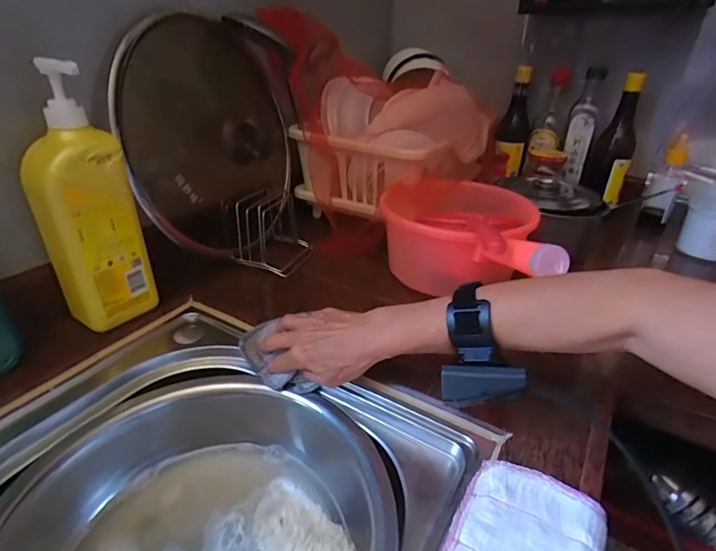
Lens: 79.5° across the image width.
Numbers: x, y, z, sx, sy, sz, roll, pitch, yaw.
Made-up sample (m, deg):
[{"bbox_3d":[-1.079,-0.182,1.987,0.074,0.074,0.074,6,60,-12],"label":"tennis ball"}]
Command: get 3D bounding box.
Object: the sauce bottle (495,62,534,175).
[{"bbox_3d":[0.329,-0.319,0.902,0.062,0.208,0.061,12,31,18],"label":"sauce bottle"}]

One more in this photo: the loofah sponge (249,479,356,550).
[{"bbox_3d":[-0.053,0.235,0.396,0.115,0.022,0.063,23,36,34],"label":"loofah sponge"}]

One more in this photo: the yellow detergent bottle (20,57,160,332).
[{"bbox_3d":[-0.290,-0.073,0.461,0.049,0.268,0.084,19,34,29],"label":"yellow detergent bottle"}]

